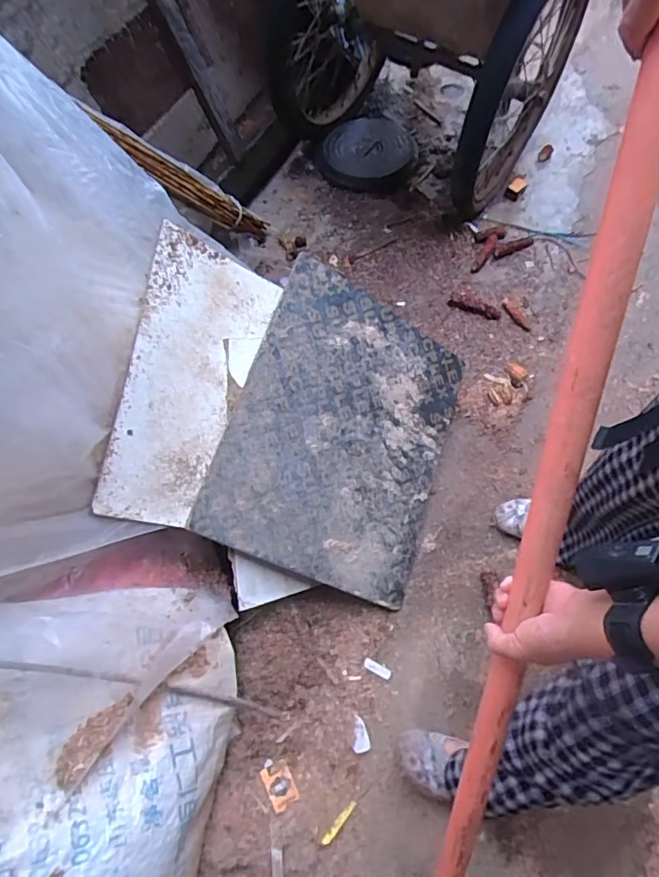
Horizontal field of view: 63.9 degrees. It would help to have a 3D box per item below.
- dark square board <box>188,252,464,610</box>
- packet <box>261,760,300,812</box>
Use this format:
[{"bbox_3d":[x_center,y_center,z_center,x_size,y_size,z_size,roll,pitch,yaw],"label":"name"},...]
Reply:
[{"bbox_3d":[0.038,-0.014,1.083,0.470,0.024,0.602,26,75,-22],"label":"dark square board"},{"bbox_3d":[-0.084,0.592,0.904,0.048,0.005,0.064,-15,60,-32],"label":"packet"}]

